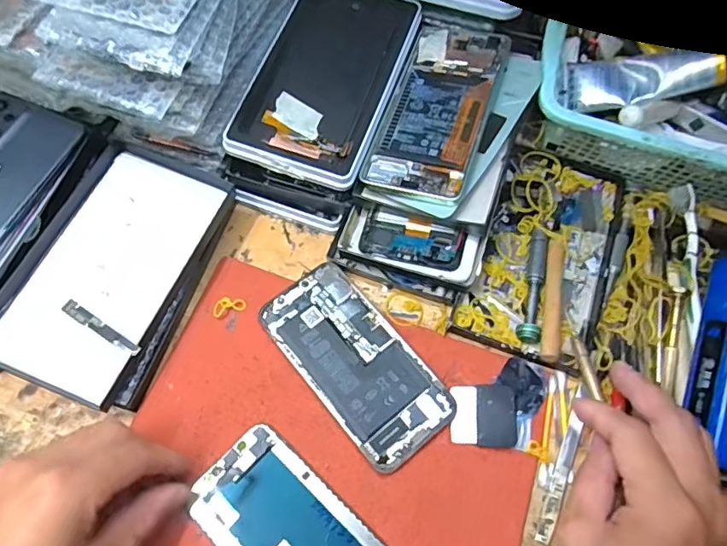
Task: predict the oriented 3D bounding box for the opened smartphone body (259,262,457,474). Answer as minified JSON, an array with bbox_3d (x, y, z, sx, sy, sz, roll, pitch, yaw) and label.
[{"bbox_3d":[-0.007,0.059,0.354,0.066,0.006,0.138,-37,72,-16],"label":"opened smartphone body"}]

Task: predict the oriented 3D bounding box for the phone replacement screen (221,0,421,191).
[{"bbox_3d":[-0.027,-0.152,0.397,0.099,0.008,0.174,20,68,6],"label":"phone replacement screen"}]

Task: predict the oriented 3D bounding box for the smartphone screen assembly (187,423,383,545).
[{"bbox_3d":[-0.037,0.157,0.306,0.136,0.011,0.065,41,72,15],"label":"smartphone screen assembly"}]

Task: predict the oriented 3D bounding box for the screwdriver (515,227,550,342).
[{"bbox_3d":[0.121,0.007,0.376,0.015,0.010,0.086,12,66,4],"label":"screwdriver"}]

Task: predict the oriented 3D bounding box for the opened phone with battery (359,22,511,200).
[{"bbox_3d":[0.058,-0.128,0.391,0.071,0.007,0.160,19,66,7],"label":"opened phone with battery"}]

